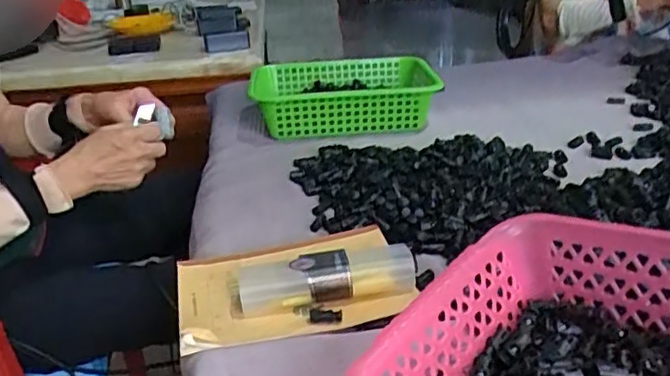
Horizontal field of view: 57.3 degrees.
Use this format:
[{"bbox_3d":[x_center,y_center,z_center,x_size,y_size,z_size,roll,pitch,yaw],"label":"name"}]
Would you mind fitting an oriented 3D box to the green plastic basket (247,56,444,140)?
[{"bbox_3d":[0.015,-0.151,1.022,0.300,0.079,0.201,-7,27,-5],"label":"green plastic basket"}]

